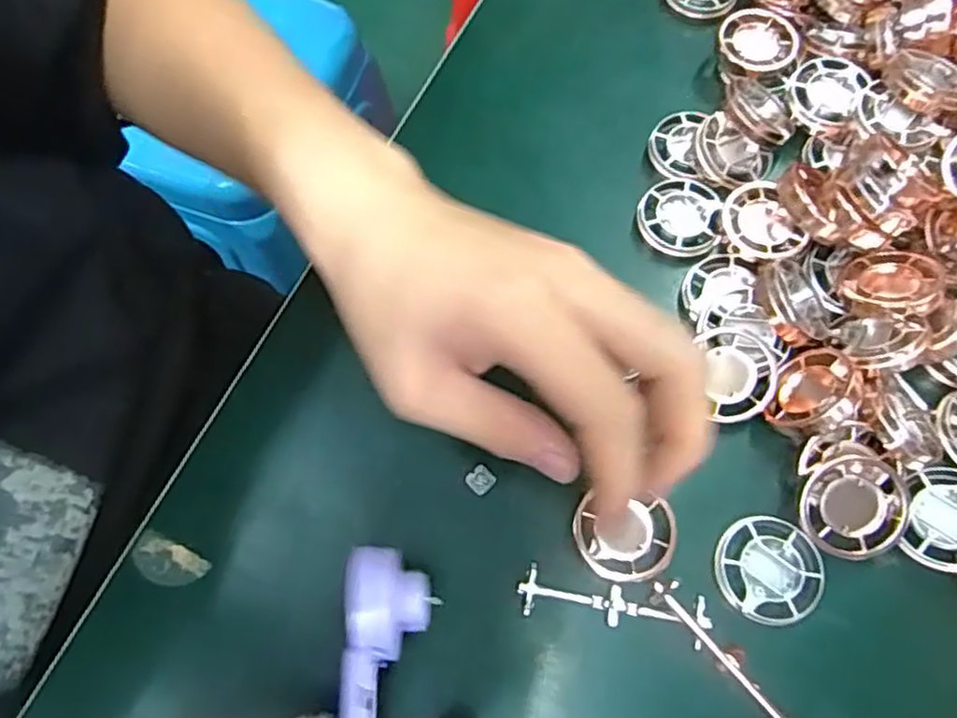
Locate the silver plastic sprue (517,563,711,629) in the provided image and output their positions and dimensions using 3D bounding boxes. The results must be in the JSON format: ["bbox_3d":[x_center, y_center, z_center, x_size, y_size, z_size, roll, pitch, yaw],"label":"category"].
[{"bbox_3d":[0.050,0.093,0.264,0.071,0.007,0.018,10,69,3],"label":"silver plastic sprue"}]

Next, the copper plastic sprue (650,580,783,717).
[{"bbox_3d":[0.091,0.109,0.253,0.011,0.016,0.071,-40,75,-14],"label":"copper plastic sprue"}]

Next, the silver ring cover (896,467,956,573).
[{"bbox_3d":[0.179,0.060,0.263,0.033,0.006,0.039,8,66,29],"label":"silver ring cover"}]

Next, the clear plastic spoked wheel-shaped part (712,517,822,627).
[{"bbox_3d":[0.110,0.081,0.267,0.039,0.010,0.038,0,69,-1],"label":"clear plastic spoked wheel-shaped part"}]

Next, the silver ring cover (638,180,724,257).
[{"bbox_3d":[0.092,-0.065,0.325,0.036,0.007,0.041,8,69,3],"label":"silver ring cover"}]

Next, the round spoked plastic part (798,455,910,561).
[{"bbox_3d":[0.142,0.056,0.265,0.037,0.004,0.037,-3,80,18],"label":"round spoked plastic part"}]

